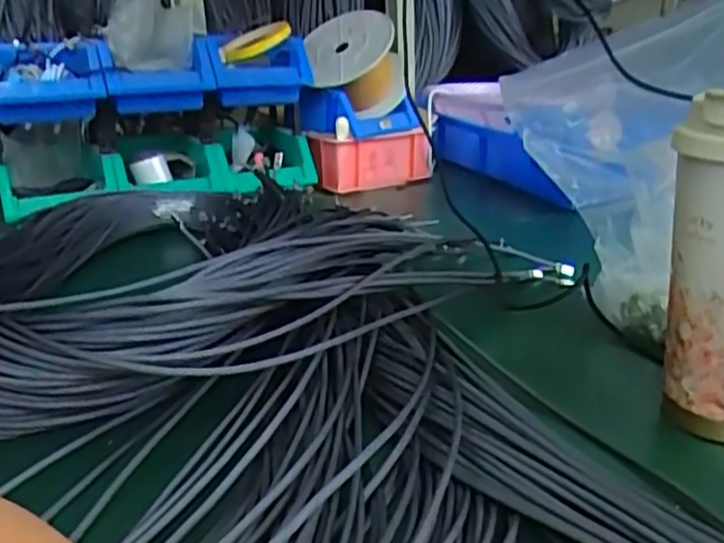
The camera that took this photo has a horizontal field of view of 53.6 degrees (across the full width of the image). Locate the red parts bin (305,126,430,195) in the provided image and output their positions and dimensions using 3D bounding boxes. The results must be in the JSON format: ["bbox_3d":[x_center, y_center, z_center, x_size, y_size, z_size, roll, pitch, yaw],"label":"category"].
[{"bbox_3d":[0.011,-0.158,1.020,0.165,0.083,0.078,-6,22,-9],"label":"red parts bin"}]

